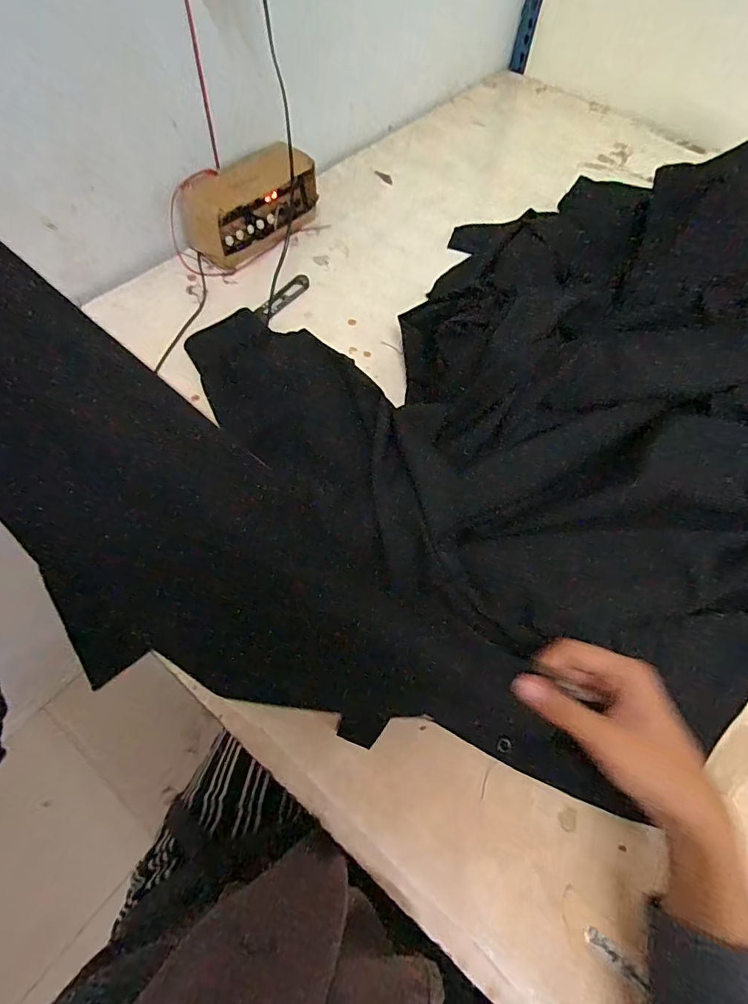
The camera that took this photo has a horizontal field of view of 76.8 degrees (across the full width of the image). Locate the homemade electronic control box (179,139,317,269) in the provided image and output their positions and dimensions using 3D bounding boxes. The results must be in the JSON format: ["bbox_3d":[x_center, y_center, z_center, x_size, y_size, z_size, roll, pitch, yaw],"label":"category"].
[{"bbox_3d":[-0.156,-0.398,0.632,0.190,0.090,0.070,-39,70,-21],"label":"homemade electronic control box"}]

